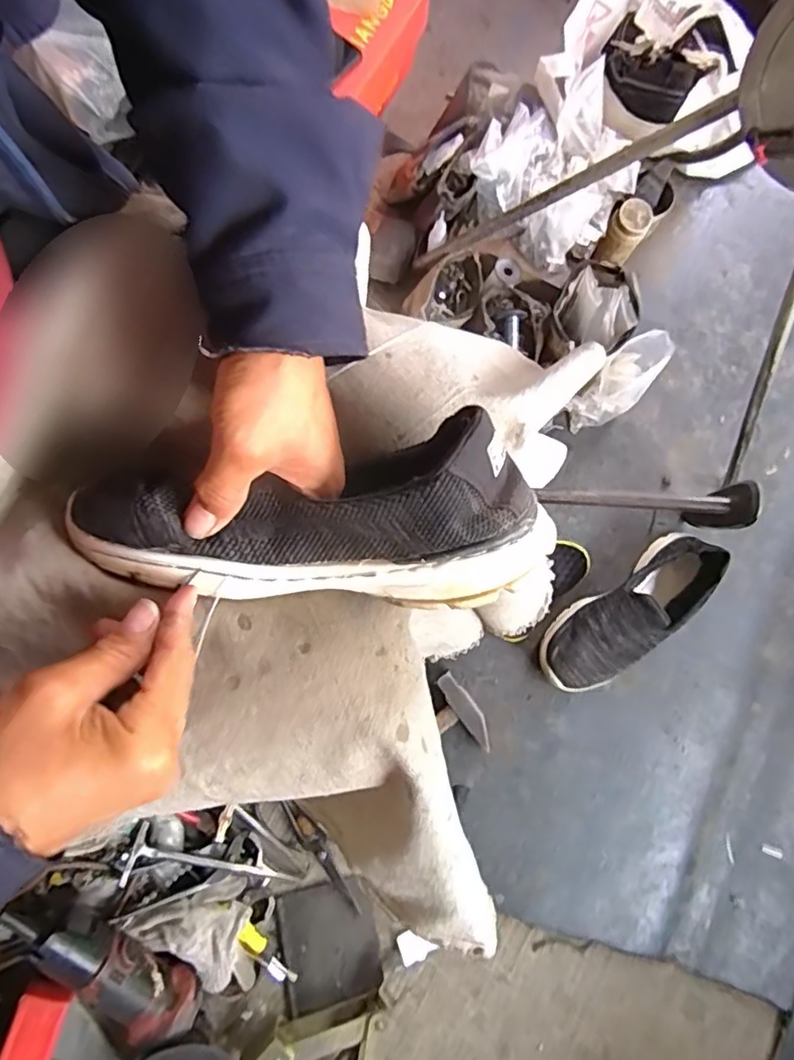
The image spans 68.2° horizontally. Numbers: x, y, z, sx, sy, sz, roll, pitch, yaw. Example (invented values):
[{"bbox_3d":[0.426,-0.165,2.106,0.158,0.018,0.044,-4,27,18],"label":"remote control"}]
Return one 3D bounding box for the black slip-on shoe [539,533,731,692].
[{"bbox_3d":[0.296,0.107,0.745,0.261,0.090,0.098,-39,87,-8],"label":"black slip-on shoe"}]

